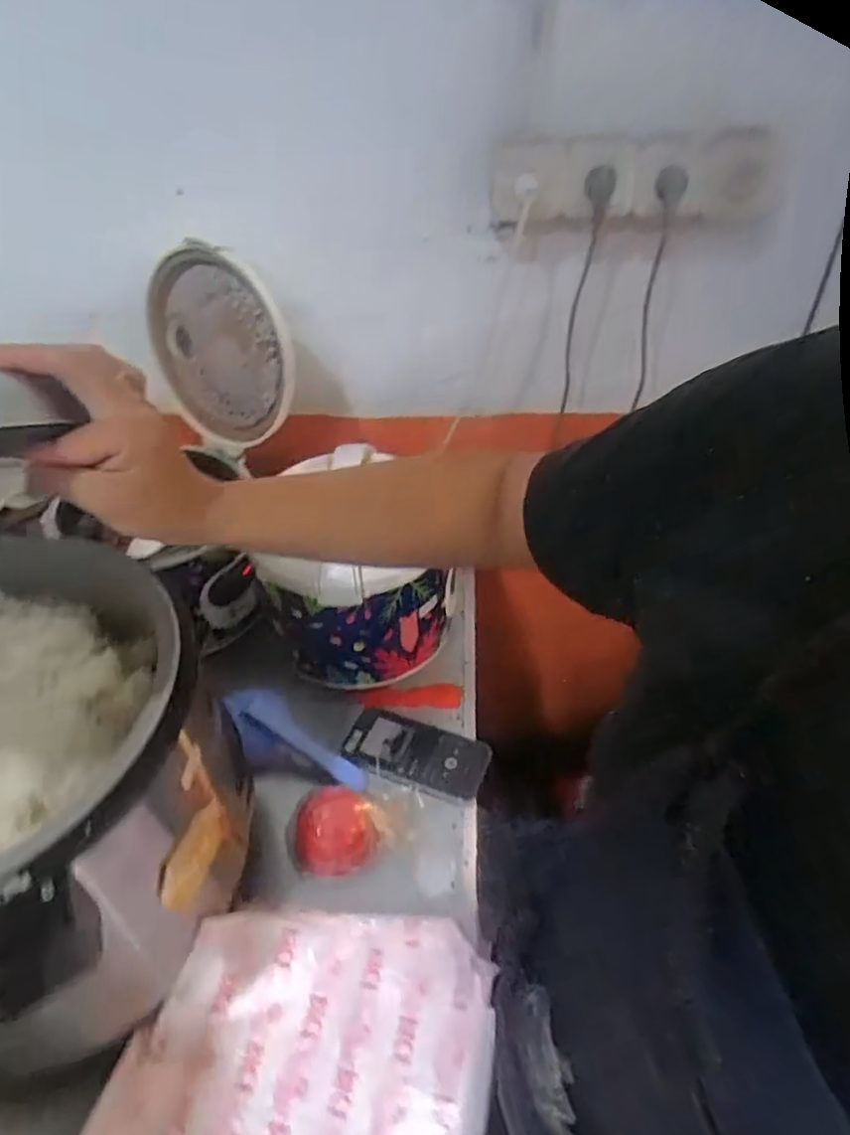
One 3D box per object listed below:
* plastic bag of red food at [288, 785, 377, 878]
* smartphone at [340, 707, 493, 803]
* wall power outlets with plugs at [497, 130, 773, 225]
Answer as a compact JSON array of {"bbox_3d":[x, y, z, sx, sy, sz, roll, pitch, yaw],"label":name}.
[{"bbox_3d":[-0.097,0.276,0.730,0.095,0.043,0.087,-21,47,-18],"label":"plastic bag of red food"},{"bbox_3d":[-0.013,0.220,0.818,0.171,0.012,0.090,15,46,17],"label":"smartphone"},{"bbox_3d":[0.247,-0.467,0.826,0.325,0.092,0.049,5,44,7],"label":"wall power outlets with plugs"}]

